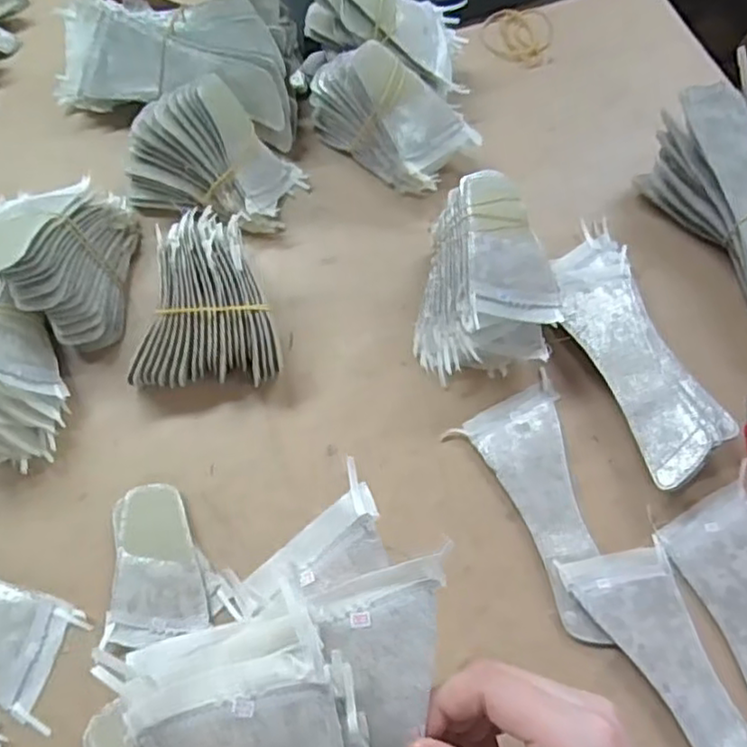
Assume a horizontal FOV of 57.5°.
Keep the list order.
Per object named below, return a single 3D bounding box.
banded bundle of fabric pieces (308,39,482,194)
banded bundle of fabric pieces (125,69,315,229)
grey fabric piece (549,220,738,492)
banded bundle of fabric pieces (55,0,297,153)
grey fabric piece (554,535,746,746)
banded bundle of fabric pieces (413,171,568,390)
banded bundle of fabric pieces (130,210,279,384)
[{"bbox_3d":[0.013,-0.197,0.501,0.121,0.080,0.063,40,72,12],"label":"banded bundle of fabric pieces"},{"bbox_3d":[-0.114,-0.155,0.482,0.111,0.079,0.083,23,69,7],"label":"banded bundle of fabric pieces"},{"bbox_3d":[0.172,-0.020,0.456,0.063,0.033,0.188,-16,70,-8],"label":"grey fabric piece"},{"bbox_3d":[-0.149,-0.234,0.520,0.185,0.067,0.087,8,68,1],"label":"banded bundle of fabric pieces"},{"bbox_3d":[0.173,0.179,0.388,0.063,0.014,0.163,-19,71,-9],"label":"grey fabric piece"},{"bbox_3d":[0.071,-0.061,0.450,0.084,0.079,0.112,-5,69,-4],"label":"banded bundle of fabric pieces"},{"bbox_3d":[-0.112,-0.045,0.448,0.092,0.060,0.103,-5,69,-4],"label":"banded bundle of fabric pieces"}]

